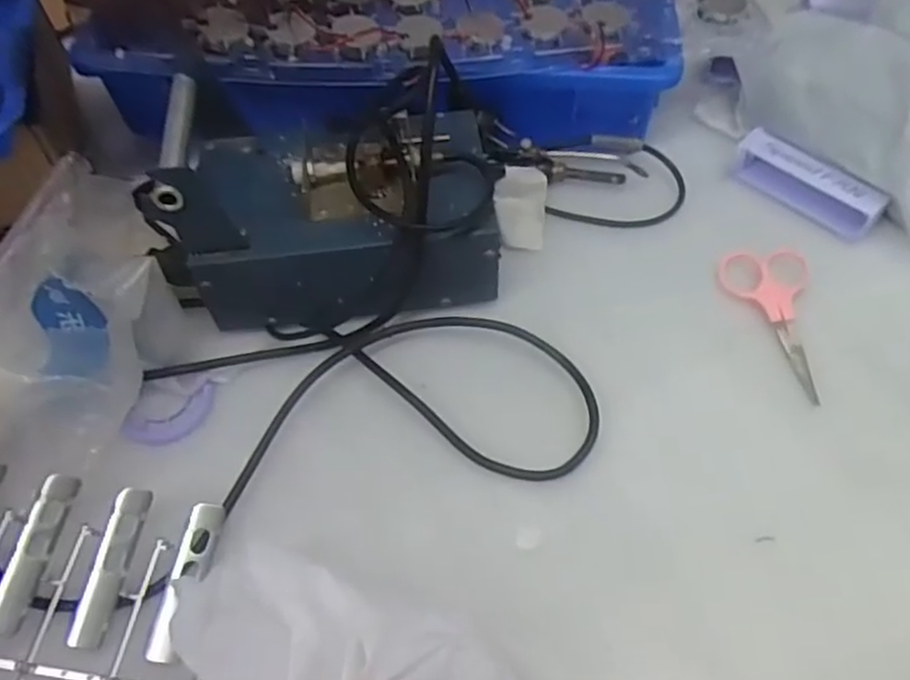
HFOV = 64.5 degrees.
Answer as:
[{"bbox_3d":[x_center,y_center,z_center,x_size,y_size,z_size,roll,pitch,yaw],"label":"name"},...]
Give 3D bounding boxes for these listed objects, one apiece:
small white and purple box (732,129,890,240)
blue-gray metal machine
[{"bbox_3d":[0.239,-0.107,0.490,0.098,0.023,0.027,38,64,25],"label":"small white and purple box"},{"bbox_3d":[-0.073,-0.093,0.449,0.191,0.112,0.137,-5,55,-1],"label":"blue-gray metal machine"}]

